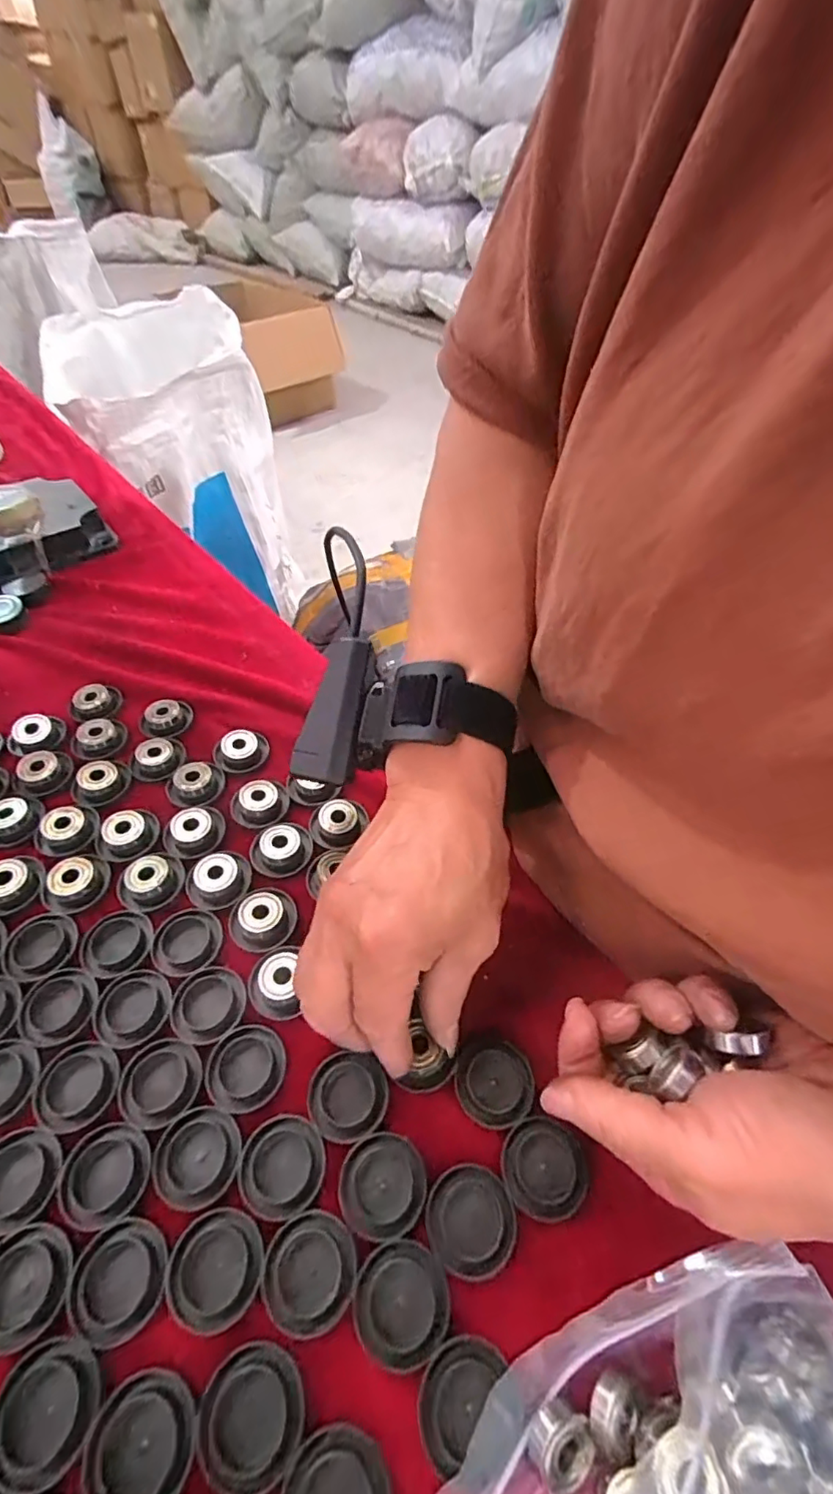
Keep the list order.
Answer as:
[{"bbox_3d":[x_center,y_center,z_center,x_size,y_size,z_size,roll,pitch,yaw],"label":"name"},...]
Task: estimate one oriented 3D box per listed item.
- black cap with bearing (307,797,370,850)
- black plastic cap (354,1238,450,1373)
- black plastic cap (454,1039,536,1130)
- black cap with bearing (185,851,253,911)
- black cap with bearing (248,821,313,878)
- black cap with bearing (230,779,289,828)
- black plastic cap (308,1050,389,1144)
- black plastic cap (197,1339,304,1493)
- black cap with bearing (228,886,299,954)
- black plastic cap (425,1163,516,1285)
[{"bbox_3d":[-0.044,0.041,0.323,0.033,0.011,0.031,1,49,-1],"label":"black cap with bearing"},{"bbox_3d":[-0.005,0.193,0.199,0.032,0.004,0.032,1,49,-1],"label":"black plastic cap"},{"bbox_3d":[0.033,0.143,0.244,0.031,0.008,0.032,1,49,-1],"label":"black plastic cap"},{"bbox_3d":[-0.103,0.069,0.299,0.033,0.008,0.029,-27,55,-23],"label":"black cap with bearing"},{"bbox_3d":[-0.074,0.054,0.312,0.032,0.009,0.030,1,49,-1],"label":"black cap with bearing"},{"bbox_3d":[-0.091,0.031,0.331,0.032,0.010,0.029,-15,51,-15],"label":"black cap with bearing"},{"bbox_3d":[-0.029,0.145,0.239,0.032,0.004,0.031,6,49,4],"label":"black plastic cap"},{"bbox_3d":[-0.052,0.212,0.181,0.031,0.004,0.033,1,49,-1],"label":"black plastic cap"},{"bbox_3d":[-0.077,0.085,0.287,0.032,0.008,0.032,-11,50,-11],"label":"black cap with bearing"},{"bbox_3d":[0.021,0.179,0.217,0.033,0.007,0.032,1,49,-1],"label":"black plastic cap"}]

